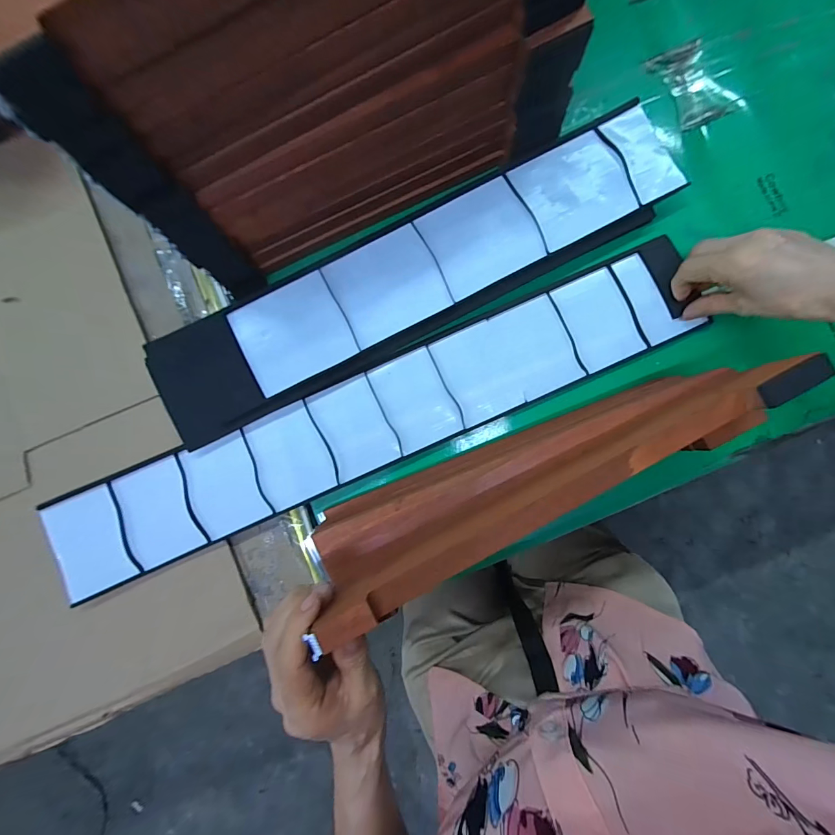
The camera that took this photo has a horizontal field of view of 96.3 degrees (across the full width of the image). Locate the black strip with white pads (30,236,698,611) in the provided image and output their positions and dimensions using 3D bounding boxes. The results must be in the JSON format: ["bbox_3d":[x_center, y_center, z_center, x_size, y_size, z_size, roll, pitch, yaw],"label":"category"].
[{"bbox_3d":[-0.040,0.000,0.354,0.614,0.014,0.092,-24,87,-1],"label":"black strip with white pads"}]

